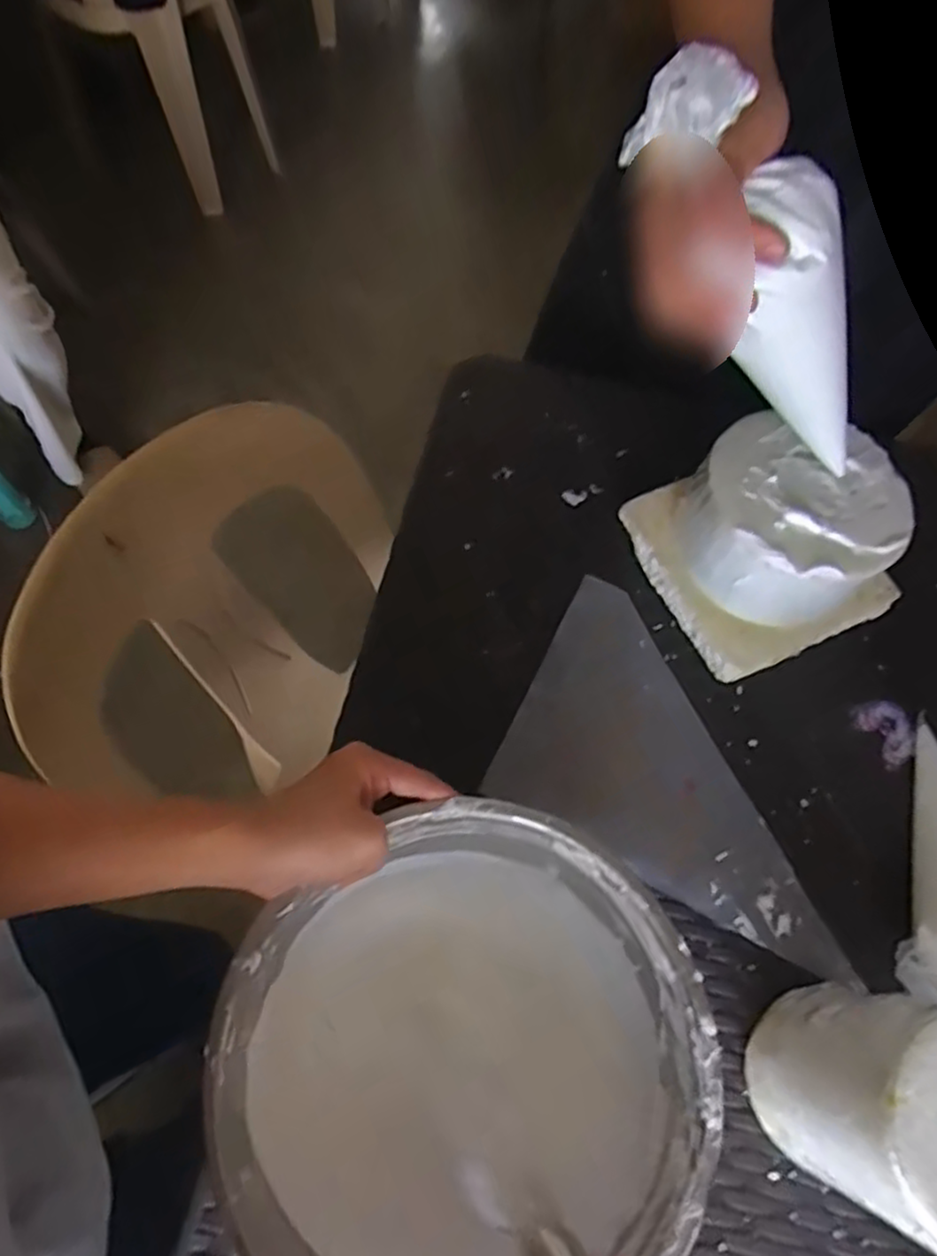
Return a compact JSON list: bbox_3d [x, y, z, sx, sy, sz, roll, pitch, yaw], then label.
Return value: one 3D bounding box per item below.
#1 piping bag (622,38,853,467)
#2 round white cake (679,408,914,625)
[{"bbox_3d":[0.162,-0.165,0.359,0.059,0.244,0.062,2,57,46],"label":"piping bag"},{"bbox_3d":[0.237,-0.081,0.524,0.138,0.073,0.136,1,66,-3],"label":"round white cake"}]

